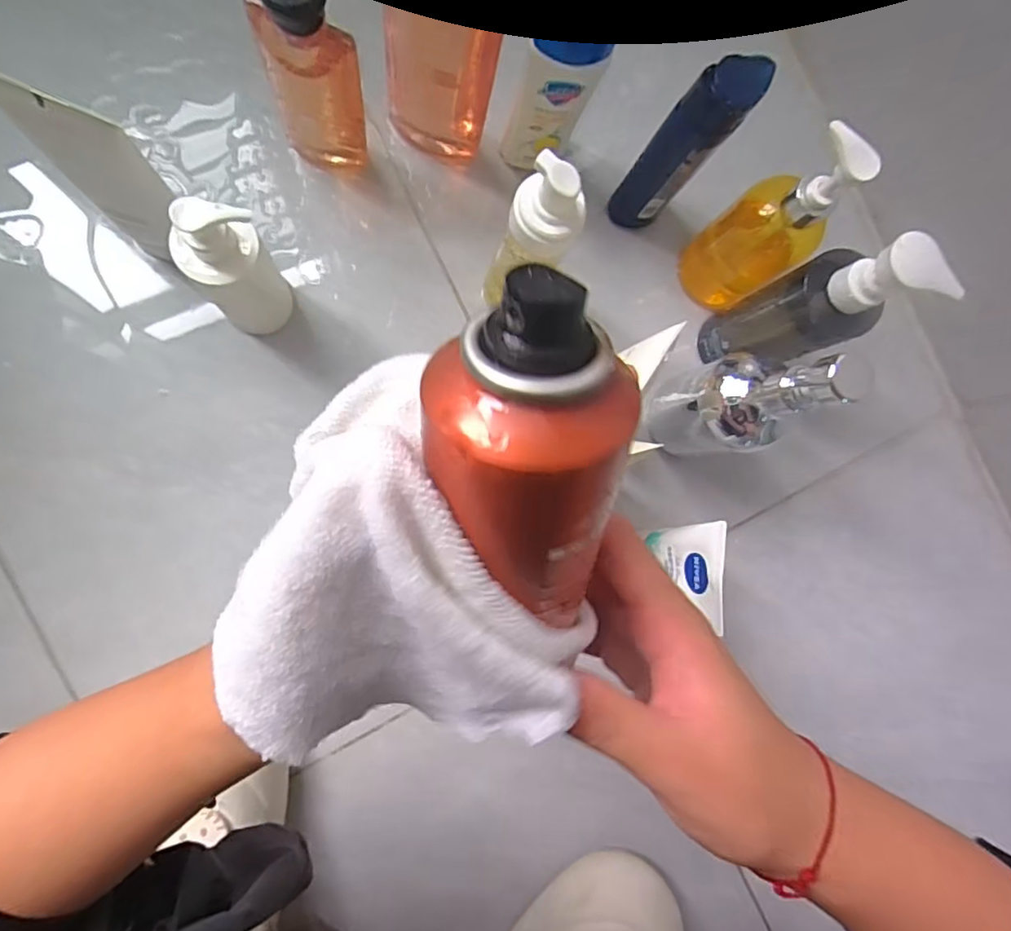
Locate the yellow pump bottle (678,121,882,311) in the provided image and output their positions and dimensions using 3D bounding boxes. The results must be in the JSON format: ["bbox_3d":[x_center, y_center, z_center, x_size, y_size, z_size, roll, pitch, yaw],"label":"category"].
[{"bbox_3d":[0.204,-0.179,0.448,0.056,0.182,0.069,-34,93,-9],"label":"yellow pump bottle"}]

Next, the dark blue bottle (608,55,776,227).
[{"bbox_3d":[0.130,-0.235,0.446,0.042,0.173,0.046,41,82,-5],"label":"dark blue bottle"}]

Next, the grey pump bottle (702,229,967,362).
[{"bbox_3d":[0.212,-0.110,0.433,0.056,0.201,0.060,-24,91,-10],"label":"grey pump bottle"}]

